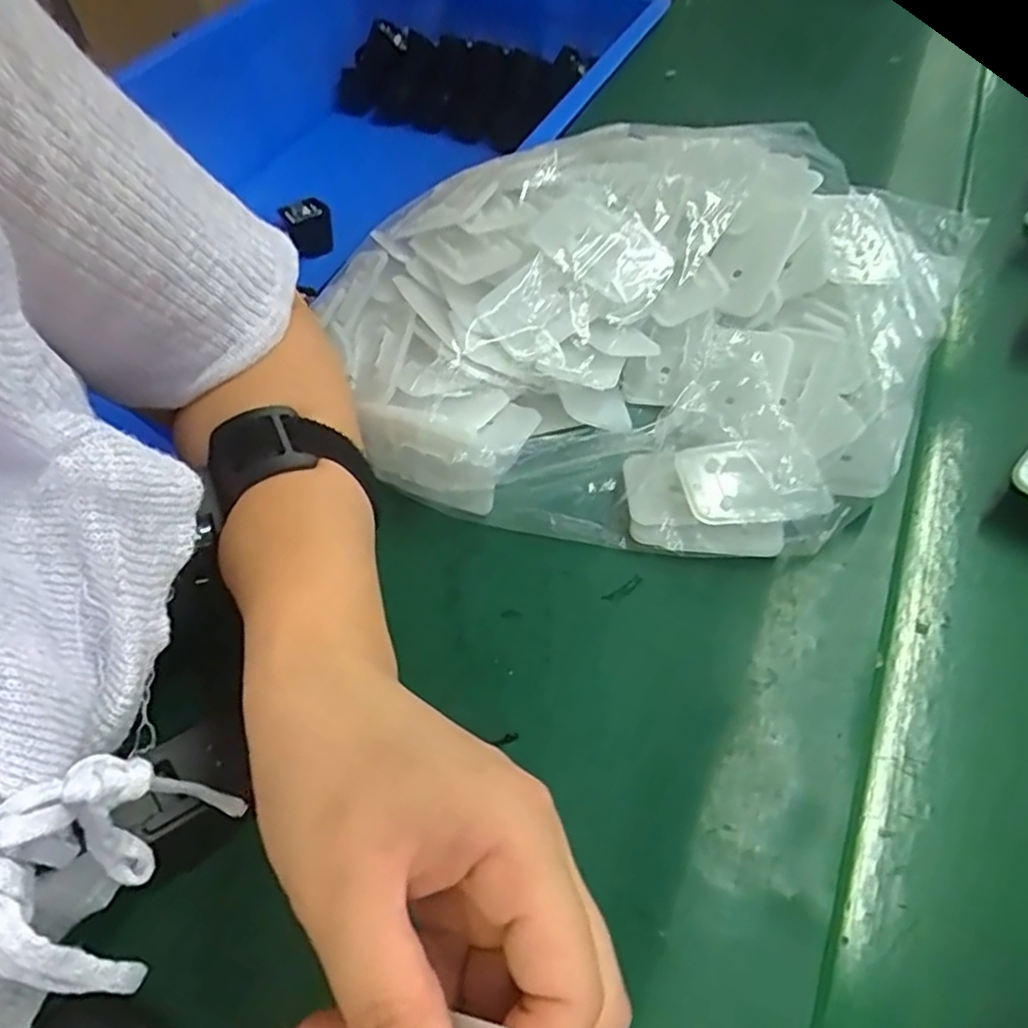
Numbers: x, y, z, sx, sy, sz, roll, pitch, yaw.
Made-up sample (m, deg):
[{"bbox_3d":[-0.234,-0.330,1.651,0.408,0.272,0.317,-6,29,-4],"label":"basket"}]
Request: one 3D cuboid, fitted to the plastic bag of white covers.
[{"bbox_3d":[0.053,-0.102,0.356,0.313,0.082,0.231,15,57,14],"label":"plastic bag of white covers"}]

